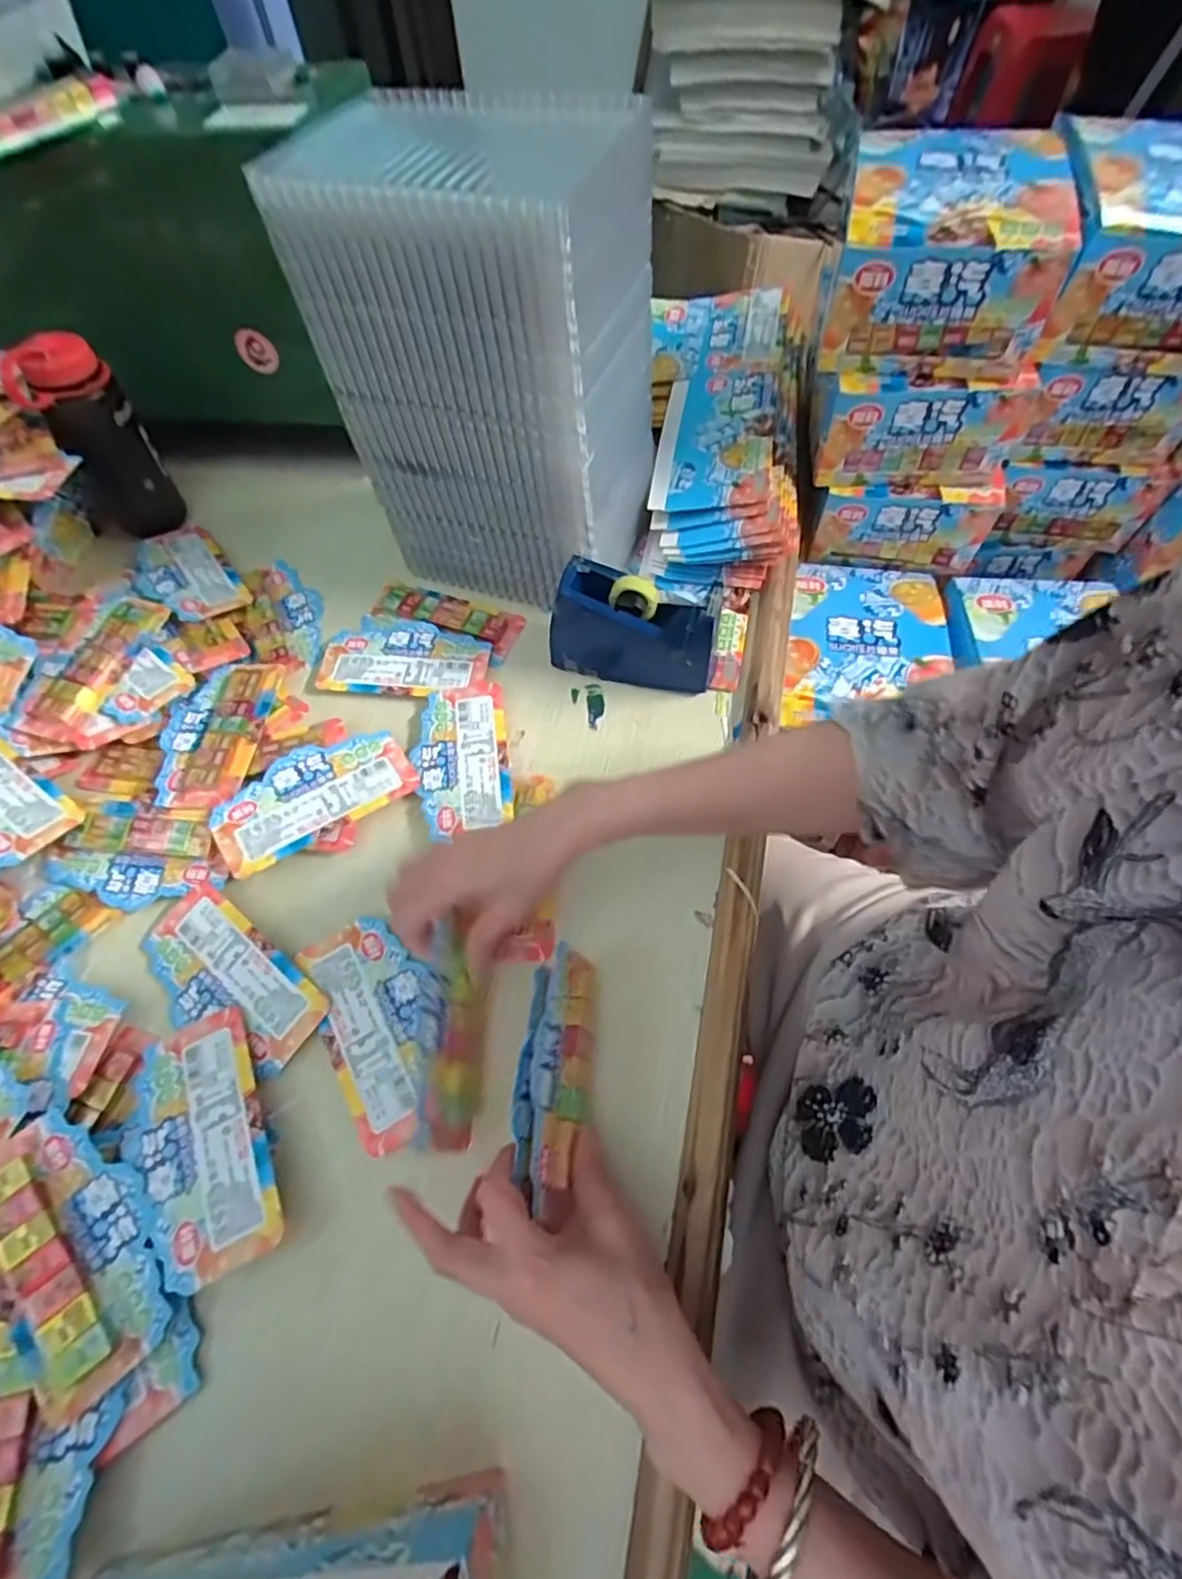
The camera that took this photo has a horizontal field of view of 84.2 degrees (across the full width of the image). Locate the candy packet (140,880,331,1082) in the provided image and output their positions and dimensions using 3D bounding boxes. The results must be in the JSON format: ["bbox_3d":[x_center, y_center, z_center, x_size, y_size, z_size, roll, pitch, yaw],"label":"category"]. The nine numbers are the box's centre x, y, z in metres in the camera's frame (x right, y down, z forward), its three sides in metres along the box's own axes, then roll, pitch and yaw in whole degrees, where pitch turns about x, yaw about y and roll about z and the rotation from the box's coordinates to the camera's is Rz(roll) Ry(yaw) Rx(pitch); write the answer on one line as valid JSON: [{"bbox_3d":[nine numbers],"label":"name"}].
[{"bbox_3d":[-0.249,0.129,0.446,0.145,0.008,0.071,34,68,19],"label":"candy packet"}]

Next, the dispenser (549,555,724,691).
[{"bbox_3d":[0.036,-0.129,0.532,0.133,0.088,0.049,15,63,11],"label":"dispenser"}]

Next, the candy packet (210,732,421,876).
[{"bbox_3d":[-0.213,0.002,0.503,0.146,0.017,0.074,-32,65,-14],"label":"candy packet"}]

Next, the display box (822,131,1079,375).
[{"bbox_3d":[0.270,-0.427,0.515,0.157,0.090,0.172,9,62,7],"label":"display box"}]

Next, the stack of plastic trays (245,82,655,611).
[{"bbox_3d":[-0.073,-0.311,0.516,0.217,0.297,0.156,18,64,12],"label":"stack of plastic trays"}]

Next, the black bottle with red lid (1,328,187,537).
[{"bbox_3d":[-0.445,-0.319,0.600,0.076,0.164,0.066,-34,65,-15],"label":"black bottle with red lid"}]

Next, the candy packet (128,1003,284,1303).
[{"bbox_3d":[-0.236,0.212,0.392,0.074,0.012,0.145,-25,63,-11],"label":"candy packet"}]

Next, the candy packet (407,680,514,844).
[{"bbox_3d":[-0.106,-0.028,0.525,0.076,0.004,0.133,-8,61,-2],"label":"candy packet"}]

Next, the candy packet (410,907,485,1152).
[{"bbox_3d":[-0.083,0.152,0.403,0.015,0.058,0.123,-12,59,23],"label":"candy packet"}]

